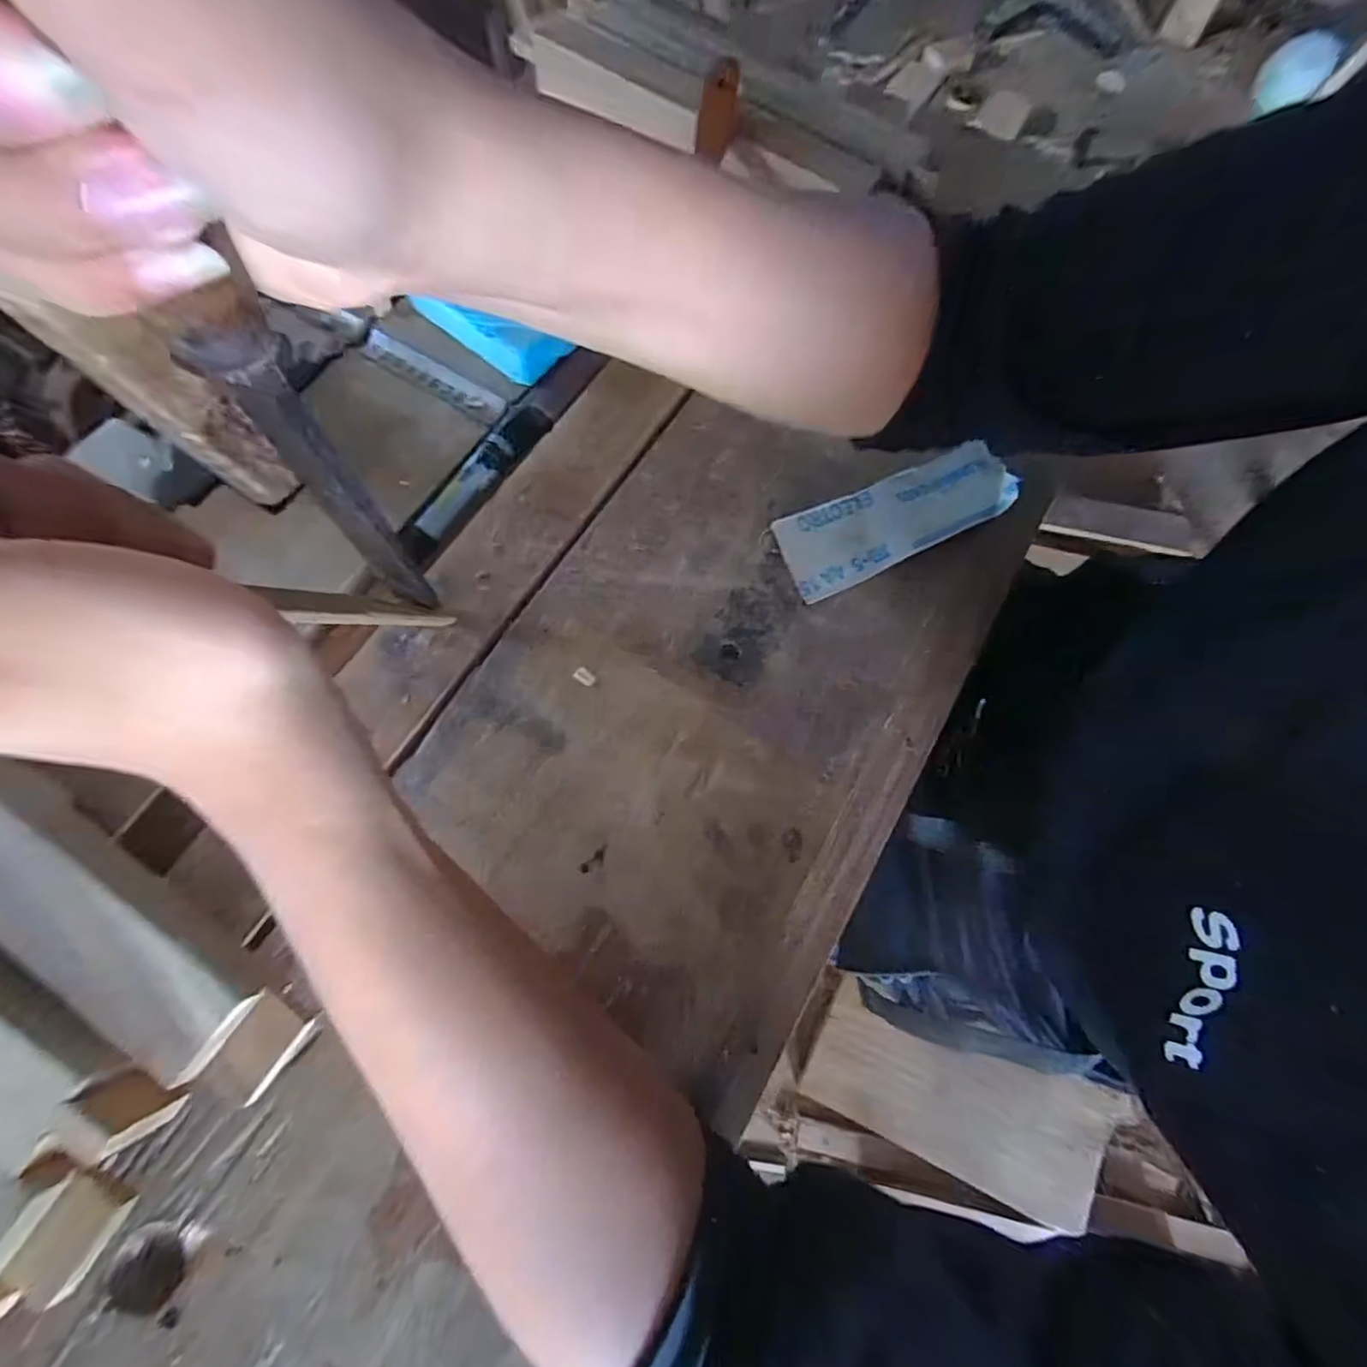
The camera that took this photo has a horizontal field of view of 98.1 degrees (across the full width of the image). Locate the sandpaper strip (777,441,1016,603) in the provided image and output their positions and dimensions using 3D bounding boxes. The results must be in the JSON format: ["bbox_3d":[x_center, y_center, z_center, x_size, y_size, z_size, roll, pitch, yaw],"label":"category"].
[{"bbox_3d":[0.128,-0.099,0.353,0.150,0.008,0.050,-26,75,-10],"label":"sandpaper strip"}]

